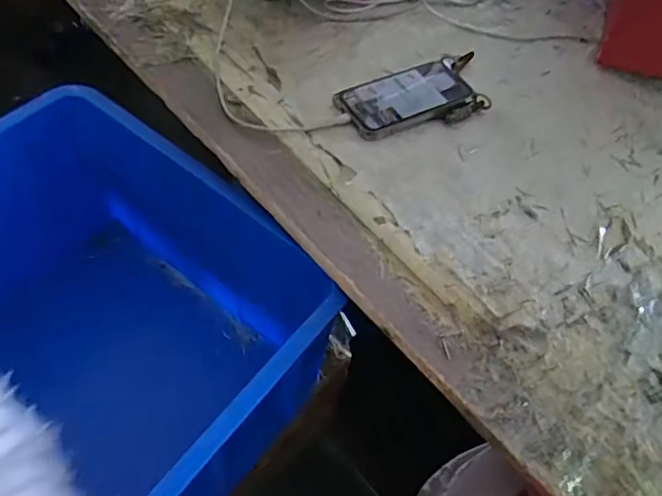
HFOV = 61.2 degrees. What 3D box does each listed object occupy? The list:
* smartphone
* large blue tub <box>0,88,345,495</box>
[{"bbox_3d":[0.081,-0.164,0.615,0.145,0.017,0.074,-23,62,-21],"label":"smartphone"},{"bbox_3d":[-0.323,0.159,0.518,0.420,0.270,0.595,35,59,15],"label":"large blue tub"}]

